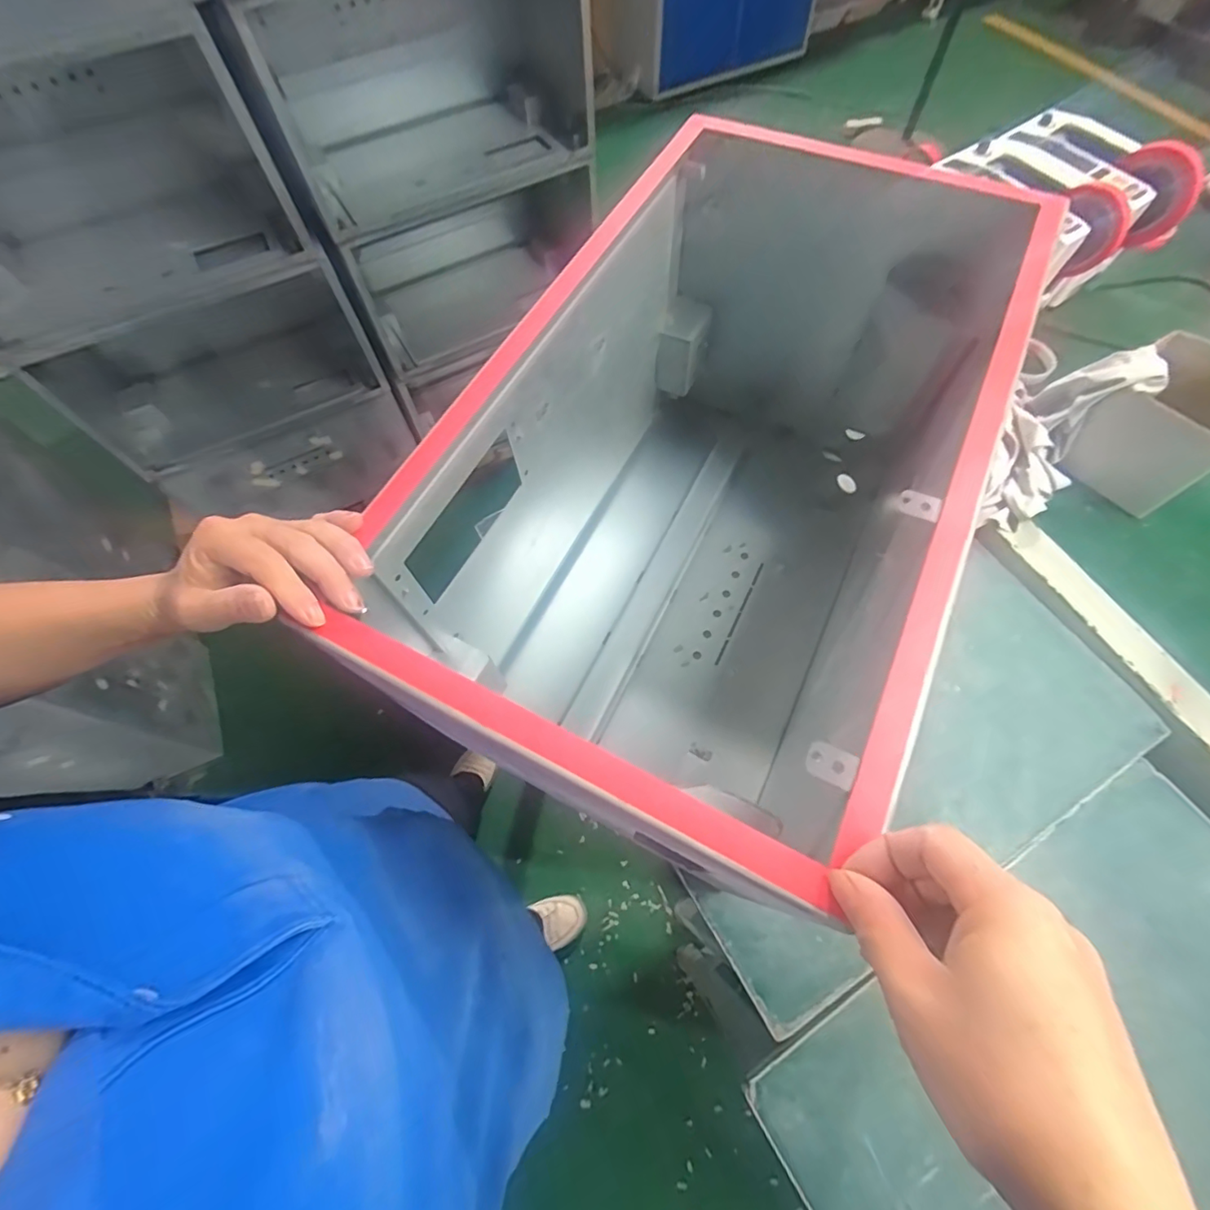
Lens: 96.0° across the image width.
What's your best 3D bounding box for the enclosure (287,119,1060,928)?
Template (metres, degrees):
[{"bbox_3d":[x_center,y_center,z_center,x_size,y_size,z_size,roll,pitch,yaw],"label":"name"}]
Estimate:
[{"bbox_3d":[0.089,-0.094,0.486,0.334,0.317,0.553,25,67,12],"label":"enclosure"}]

